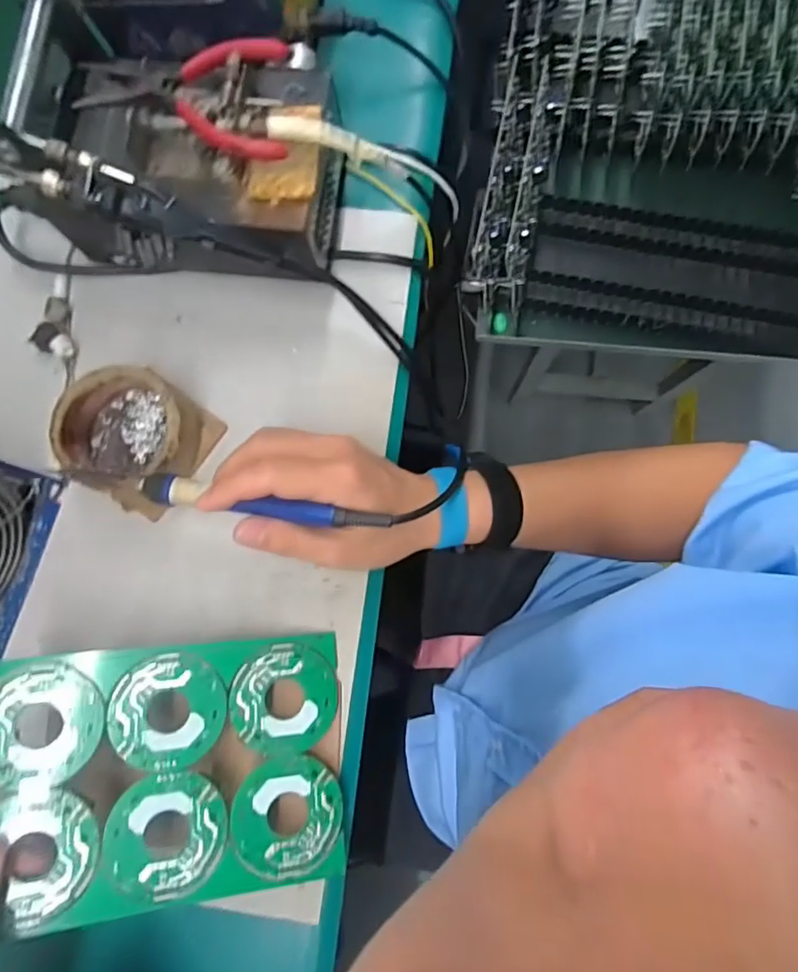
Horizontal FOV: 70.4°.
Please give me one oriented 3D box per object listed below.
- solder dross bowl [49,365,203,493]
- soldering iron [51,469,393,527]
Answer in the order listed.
[{"bbox_3d":[-0.183,-0.038,0.385,0.084,0.040,0.080,0,84,4],"label":"solder dross bowl"},{"bbox_3d":[-0.105,0.005,0.327,0.194,0.014,0.016,7,84,4],"label":"soldering iron"}]

